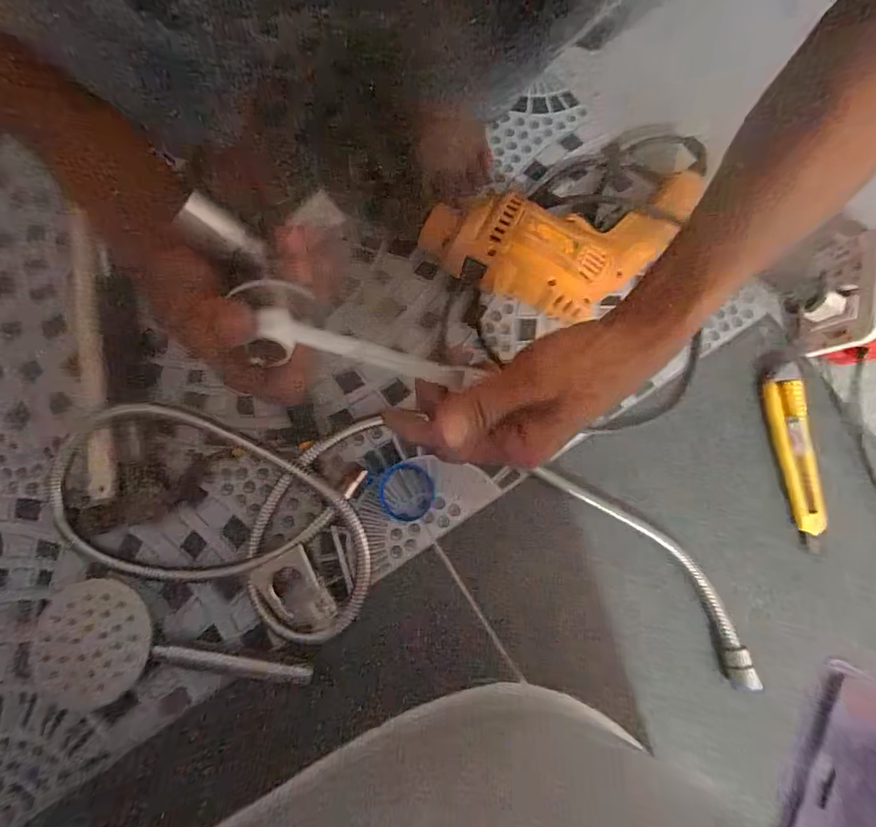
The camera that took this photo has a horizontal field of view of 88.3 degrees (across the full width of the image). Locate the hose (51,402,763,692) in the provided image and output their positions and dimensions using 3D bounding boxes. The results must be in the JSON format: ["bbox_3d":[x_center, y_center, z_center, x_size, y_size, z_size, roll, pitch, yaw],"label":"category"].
[{"bbox_3d":[-0.033,0.099,0.377,0.580,0.029,0.183,6,77,0],"label":"hose"}]

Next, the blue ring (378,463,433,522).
[{"bbox_3d":[-0.028,0.070,0.402,0.050,0.004,0.051,0,77,-1],"label":"blue ring"}]

